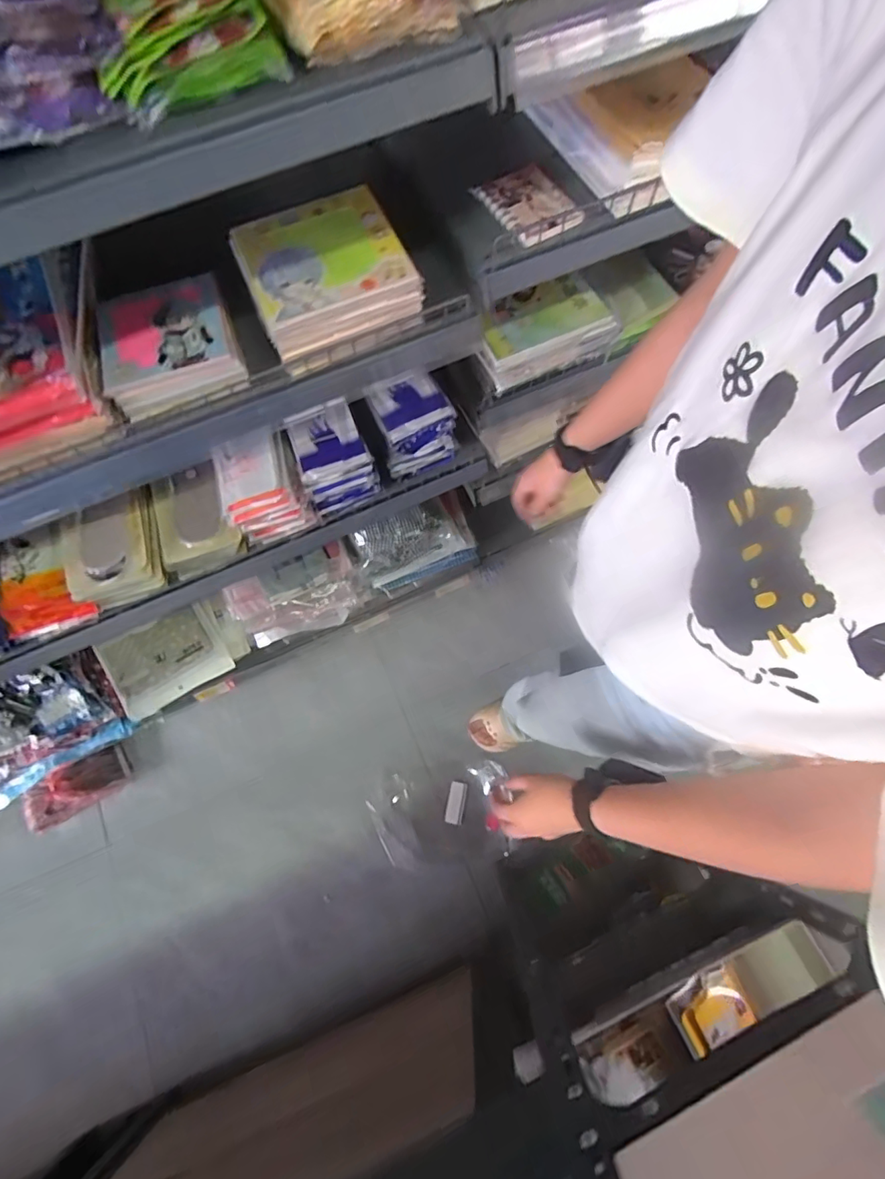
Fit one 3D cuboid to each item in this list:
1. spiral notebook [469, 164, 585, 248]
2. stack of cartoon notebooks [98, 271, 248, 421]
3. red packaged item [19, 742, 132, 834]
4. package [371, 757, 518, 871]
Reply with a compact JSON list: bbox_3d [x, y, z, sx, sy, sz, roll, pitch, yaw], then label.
[{"bbox_3d":[0.104,-0.461,0.606,0.086,0.022,0.121,-33,71,-10],"label":"spiral notebook"},{"bbox_3d":[-0.318,-0.287,0.592,0.146,0.037,0.146,-22,72,-5],"label":"stack of cartoon notebooks"},{"bbox_3d":[-0.909,0.493,1.264,0.248,0.089,0.108,-33,73,-9],"label":"red packaged item"},{"bbox_3d":[-0.003,0.555,1.259,0.338,0.041,0.230,-7,71,0],"label":"package"}]

